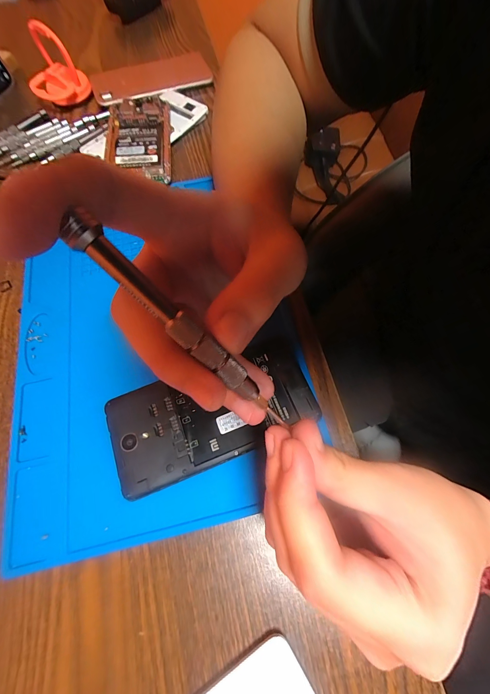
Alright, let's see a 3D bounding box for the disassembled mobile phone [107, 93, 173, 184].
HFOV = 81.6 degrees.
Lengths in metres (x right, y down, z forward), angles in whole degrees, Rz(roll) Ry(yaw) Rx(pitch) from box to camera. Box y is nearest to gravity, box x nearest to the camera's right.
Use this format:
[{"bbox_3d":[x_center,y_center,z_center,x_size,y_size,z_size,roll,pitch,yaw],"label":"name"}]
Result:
[{"bbox_3d":[-0.120,-0.237,0.321,0.071,0.008,0.137,-7,70,-5],"label":"disassembled mobile phone"}]

